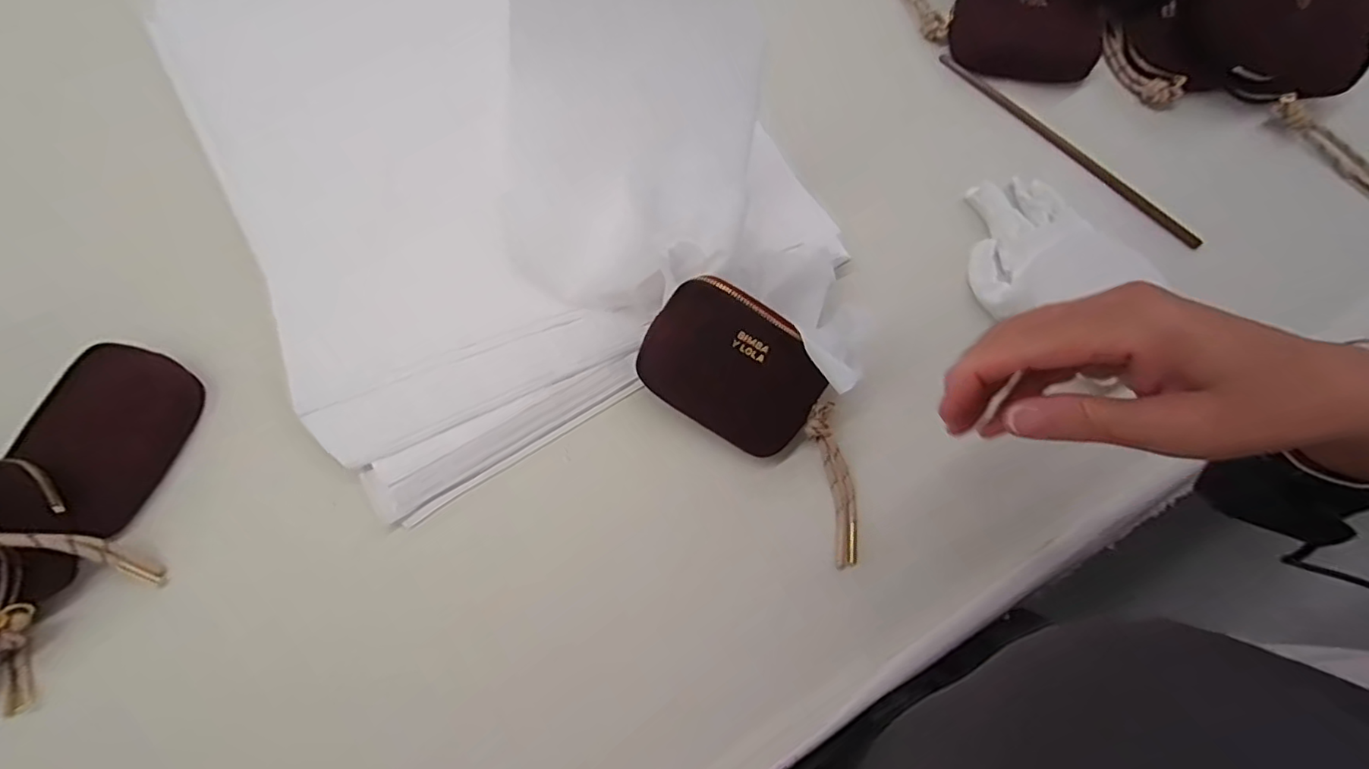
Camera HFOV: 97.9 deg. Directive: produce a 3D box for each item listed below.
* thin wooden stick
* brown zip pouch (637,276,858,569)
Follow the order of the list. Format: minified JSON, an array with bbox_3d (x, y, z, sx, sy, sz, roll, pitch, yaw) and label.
[{"bbox_3d":[0.306,-0.193,0.482,0.010,0.011,0.246,-40,75,-14],"label":"thin wooden stick"},{"bbox_3d":[0.058,0.016,0.363,0.182,0.033,0.084,40,115,-8],"label":"brown zip pouch"}]

